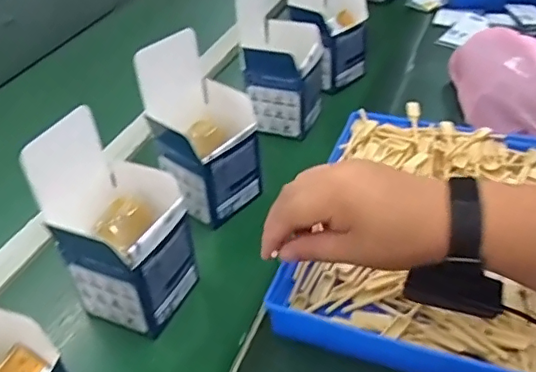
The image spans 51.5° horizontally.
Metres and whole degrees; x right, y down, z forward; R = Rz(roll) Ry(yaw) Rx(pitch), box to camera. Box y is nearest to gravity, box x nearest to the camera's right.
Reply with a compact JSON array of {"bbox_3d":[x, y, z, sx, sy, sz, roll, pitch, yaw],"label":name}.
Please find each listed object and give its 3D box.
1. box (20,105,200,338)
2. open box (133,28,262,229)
[{"bbox_3d":[-0.131,0.035,0.488,0.103,0.164,0.094,17,45,21],"label":"box"},{"bbox_3d":[-0.065,-0.062,0.587,0.101,0.173,0.089,-34,50,-31],"label":"open box"}]

